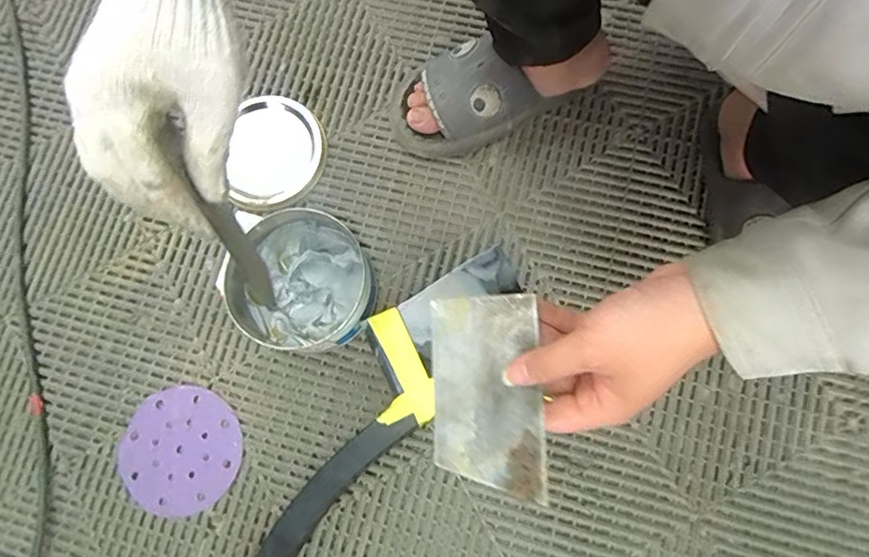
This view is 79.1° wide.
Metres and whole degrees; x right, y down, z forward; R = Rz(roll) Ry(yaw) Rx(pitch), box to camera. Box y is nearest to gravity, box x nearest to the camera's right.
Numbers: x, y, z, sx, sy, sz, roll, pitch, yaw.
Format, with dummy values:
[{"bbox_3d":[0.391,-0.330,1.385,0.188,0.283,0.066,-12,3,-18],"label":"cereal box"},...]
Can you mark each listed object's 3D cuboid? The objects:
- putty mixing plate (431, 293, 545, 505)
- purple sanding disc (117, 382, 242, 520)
[{"bbox_3d":[0.035,0.077,0.357,0.073,0.004,0.129,-4,81,14],"label":"putty mixing plate"},{"bbox_3d":[-0.296,0.199,0.611,0.139,0.007,0.137,-1,78,4],"label":"purple sanding disc"}]

